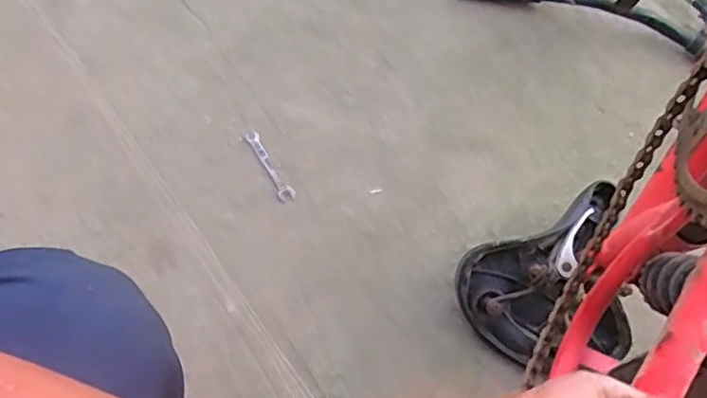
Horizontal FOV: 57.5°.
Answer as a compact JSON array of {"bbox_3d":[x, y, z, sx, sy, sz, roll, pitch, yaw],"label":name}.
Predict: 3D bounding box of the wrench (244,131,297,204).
[{"bbox_3d":[-0.116,-0.046,0.894,0.022,0.012,0.115,-26,66,-17],"label":"wrench"}]

